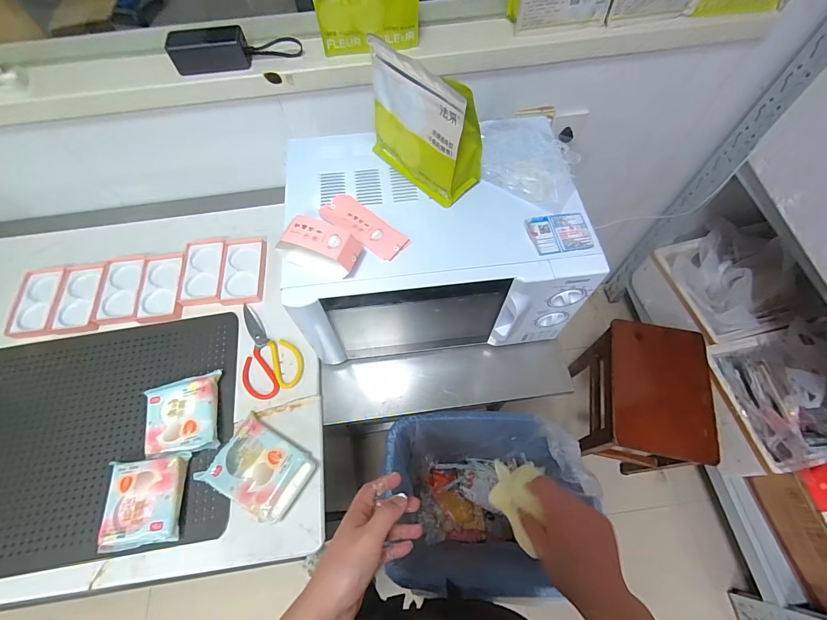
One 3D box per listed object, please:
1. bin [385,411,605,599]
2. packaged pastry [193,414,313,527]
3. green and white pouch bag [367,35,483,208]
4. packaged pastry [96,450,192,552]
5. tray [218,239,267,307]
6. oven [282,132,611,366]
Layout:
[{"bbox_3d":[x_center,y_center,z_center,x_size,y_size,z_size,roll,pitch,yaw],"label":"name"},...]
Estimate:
[{"bbox_3d":[0.188,0.528,1.097,0.485,0.540,0.351,0,64,2],"label":"bin"},{"bbox_3d":[-0.246,0.255,0.605,0.142,0.035,0.112,27,68,14],"label":"packaged pastry"},{"bbox_3d":[0.006,-0.257,0.524,0.177,0.159,0.065,35,70,17],"label":"green and white pouch bag"},{"bbox_3d":[-0.416,0.291,0.577,0.111,0.034,0.125,-5,64,-1],"label":"packaged pastry"},{"bbox_3d":[-0.359,-0.085,0.792,0.089,0.021,0.154,-5,64,0],"label":"tray"},{"bbox_3d":[0.036,-0.112,0.663,0.448,0.233,0.307,-3,64,0],"label":"oven"}]

